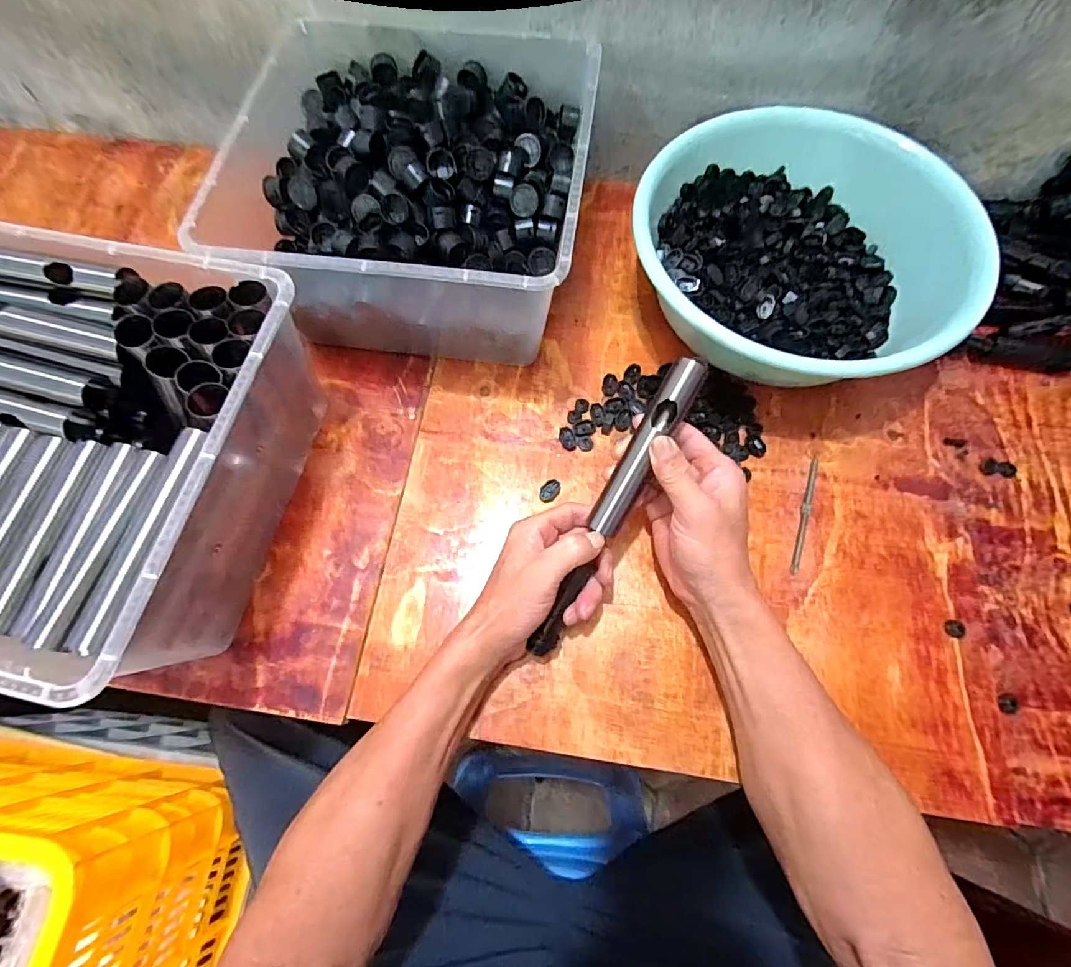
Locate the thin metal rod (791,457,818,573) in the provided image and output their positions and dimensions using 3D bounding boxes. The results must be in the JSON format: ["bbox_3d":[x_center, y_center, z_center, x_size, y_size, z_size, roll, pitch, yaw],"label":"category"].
[{"bbox_3d":[0.239,0.025,0.430,0.009,0.004,0.111,18,71,8],"label":"thin metal rod"}]

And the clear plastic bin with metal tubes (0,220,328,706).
[{"bbox_3d":[-0.352,-0.022,0.384,0.302,0.146,0.299,11,70,5],"label":"clear plastic bin with metal tubes"}]

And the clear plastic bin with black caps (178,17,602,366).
[{"bbox_3d":[-0.104,-0.267,0.473,0.293,0.141,0.290,8,70,4],"label":"clear plastic bin with black caps"}]

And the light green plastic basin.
[{"bbox_3d":[0.242,-0.218,0.475,0.296,0.102,0.272,7,70,4],"label":"light green plastic basin"}]

